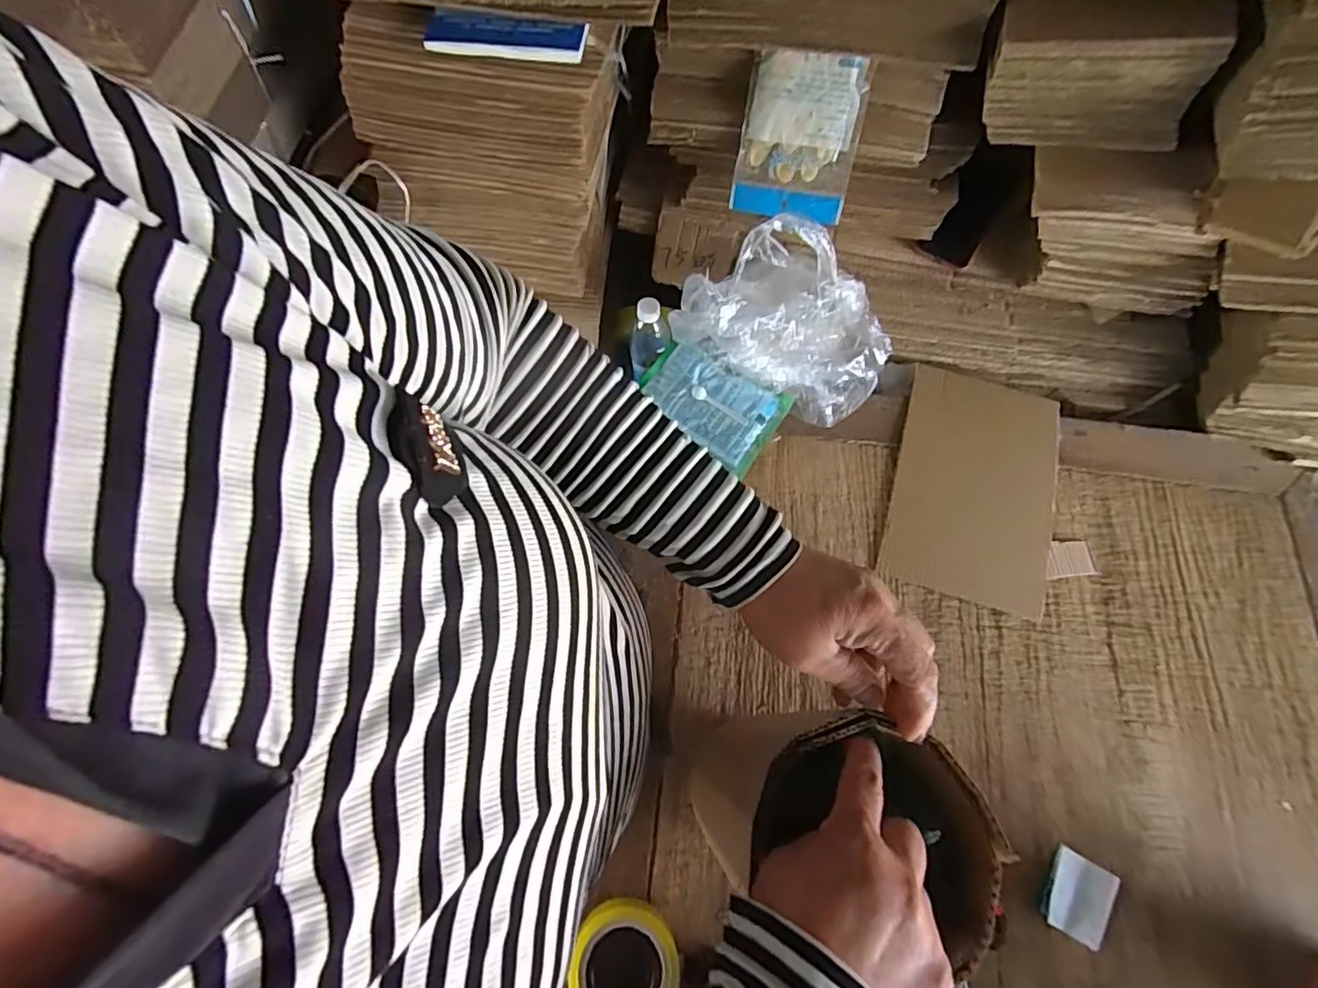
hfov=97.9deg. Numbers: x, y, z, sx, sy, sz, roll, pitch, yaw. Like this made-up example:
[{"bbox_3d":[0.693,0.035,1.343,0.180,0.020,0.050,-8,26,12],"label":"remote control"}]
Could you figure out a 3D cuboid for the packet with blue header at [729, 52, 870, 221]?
[{"bbox_3d":[0.167,-0.428,0.696,0.135,0.168,0.010,12,37,9],"label":"packet with blue header"}]

